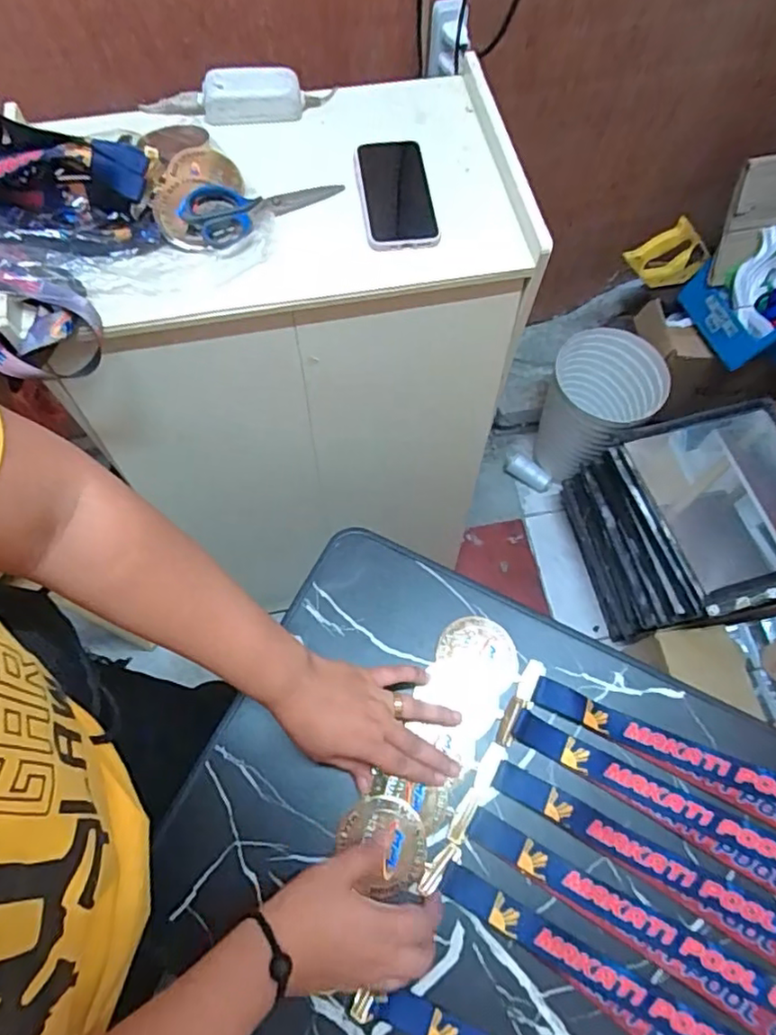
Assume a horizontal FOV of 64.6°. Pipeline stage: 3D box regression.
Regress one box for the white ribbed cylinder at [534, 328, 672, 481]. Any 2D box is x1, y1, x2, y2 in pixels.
[{"bbox_3d":[0.423,-0.217,1.286,0.202,0.304,0.208,0,67,0],"label":"white ribbed cylinder"}]

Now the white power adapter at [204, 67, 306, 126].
[{"bbox_3d":[-0.150,-0.465,0.678,0.108,0.041,0.034,1,67,0],"label":"white power adapter"}]

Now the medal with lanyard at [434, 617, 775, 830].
[{"bbox_3d":[0.288,0.217,0.536,0.513,0.006,0.072,22,69,9],"label":"medal with lanyard"}]

